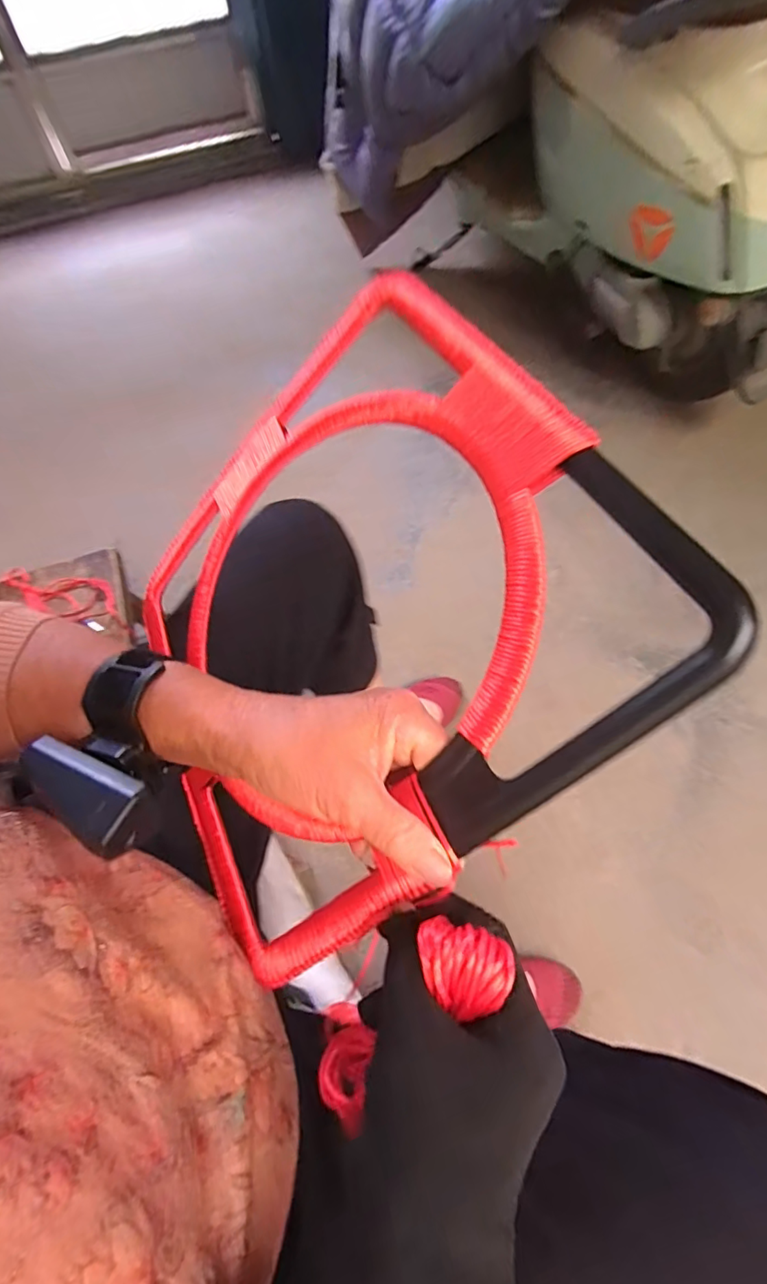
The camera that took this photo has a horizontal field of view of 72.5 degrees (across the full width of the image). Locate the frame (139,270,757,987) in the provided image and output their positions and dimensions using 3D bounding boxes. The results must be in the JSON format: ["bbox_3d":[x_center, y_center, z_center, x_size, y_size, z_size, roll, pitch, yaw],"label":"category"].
[{"bbox_3d":[-0.031,-0.021,0.321,0.326,0.013,0.331,-43,59,21],"label":"frame"}]

